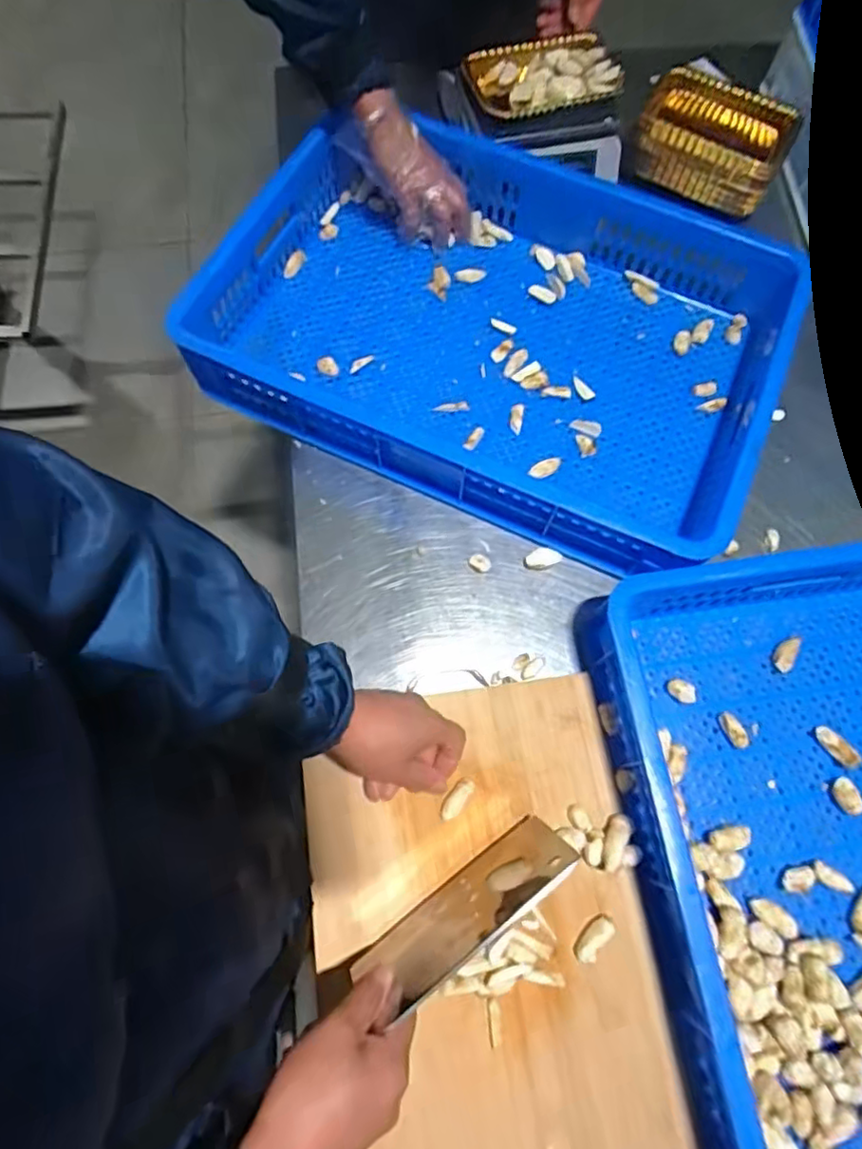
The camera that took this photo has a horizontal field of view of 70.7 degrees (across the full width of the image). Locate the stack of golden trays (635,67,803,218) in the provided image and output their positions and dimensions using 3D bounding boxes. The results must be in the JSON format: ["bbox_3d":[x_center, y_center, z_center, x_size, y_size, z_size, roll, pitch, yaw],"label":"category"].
[{"bbox_3d":[0.352,-0.546,0.772,0.186,0.077,0.105,23,71,7],"label":"stack of golden trays"}]

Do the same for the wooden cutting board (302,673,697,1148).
[{"bbox_3d":[0.042,0.289,0.511,0.271,0.024,0.376,-7,70,-6],"label":"wooden cutting board"}]

